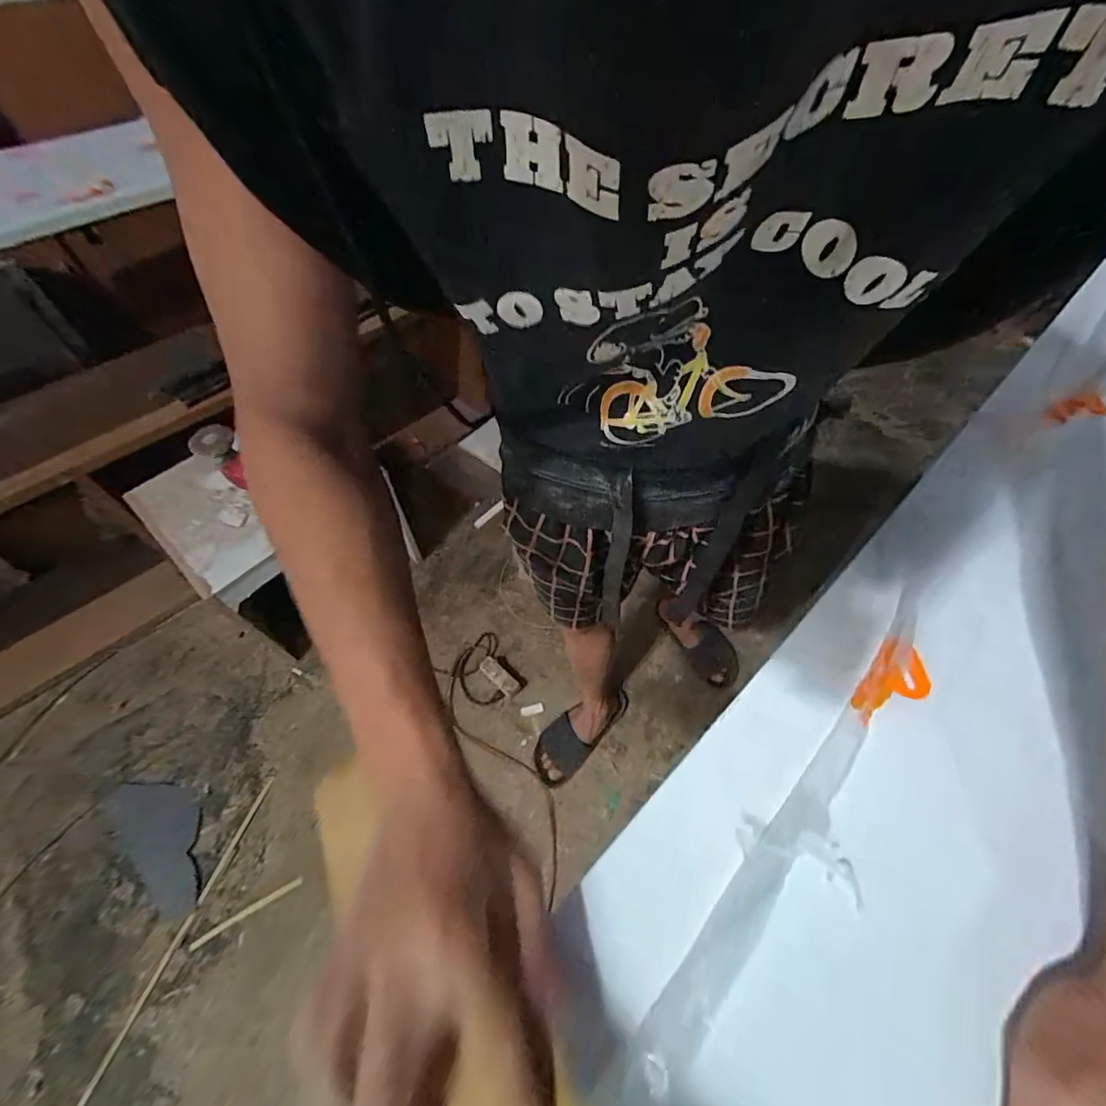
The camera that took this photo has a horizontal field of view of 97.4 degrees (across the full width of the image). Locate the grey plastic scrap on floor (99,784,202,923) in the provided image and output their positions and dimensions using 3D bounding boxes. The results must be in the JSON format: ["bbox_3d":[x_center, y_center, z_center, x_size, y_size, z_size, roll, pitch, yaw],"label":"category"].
[{"bbox_3d":[-0.862,0.616,1.071,0.345,0.012,0.159,32,61,24],"label":"grey plastic scrap on floor"}]

